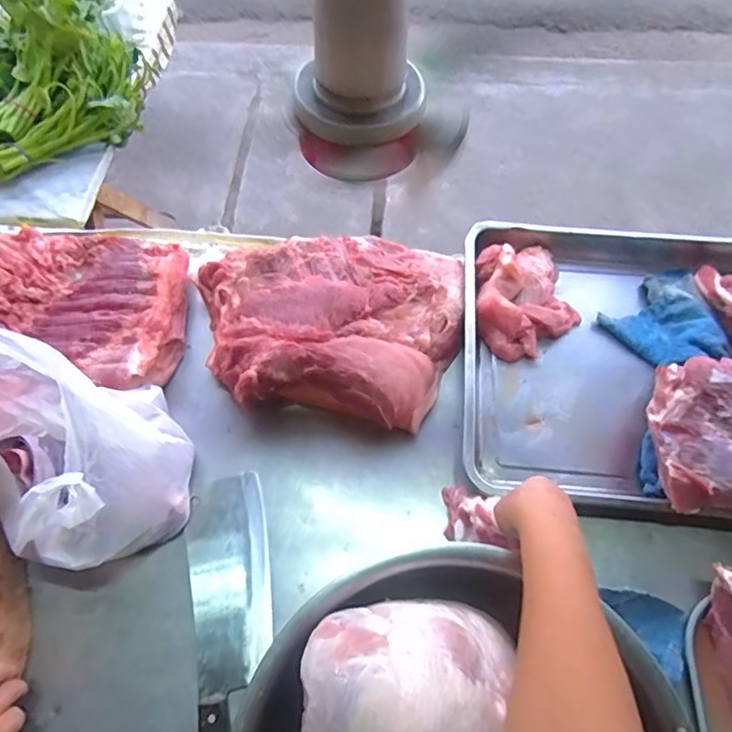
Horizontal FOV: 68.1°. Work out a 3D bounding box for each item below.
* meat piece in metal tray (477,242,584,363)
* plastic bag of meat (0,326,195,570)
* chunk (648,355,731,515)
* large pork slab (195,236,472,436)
[{"bbox_3d":[0.211,-0.093,0.736,0.139,0.043,0.160,-12,66,-7],"label":"meat piece in metal tray"},{"bbox_3d":[-0.313,0.085,0.569,0.240,0.184,0.178,35,69,14],"label":"plastic bag of meat"},{"bbox_3d":[0.393,0.074,0.601,0.121,0.060,0.162,7,65,2],"label":"chunk"},{"bbox_3d":[-0.053,-0.061,0.695,0.350,0.074,0.253,6,65,1],"label":"large pork slab"}]

